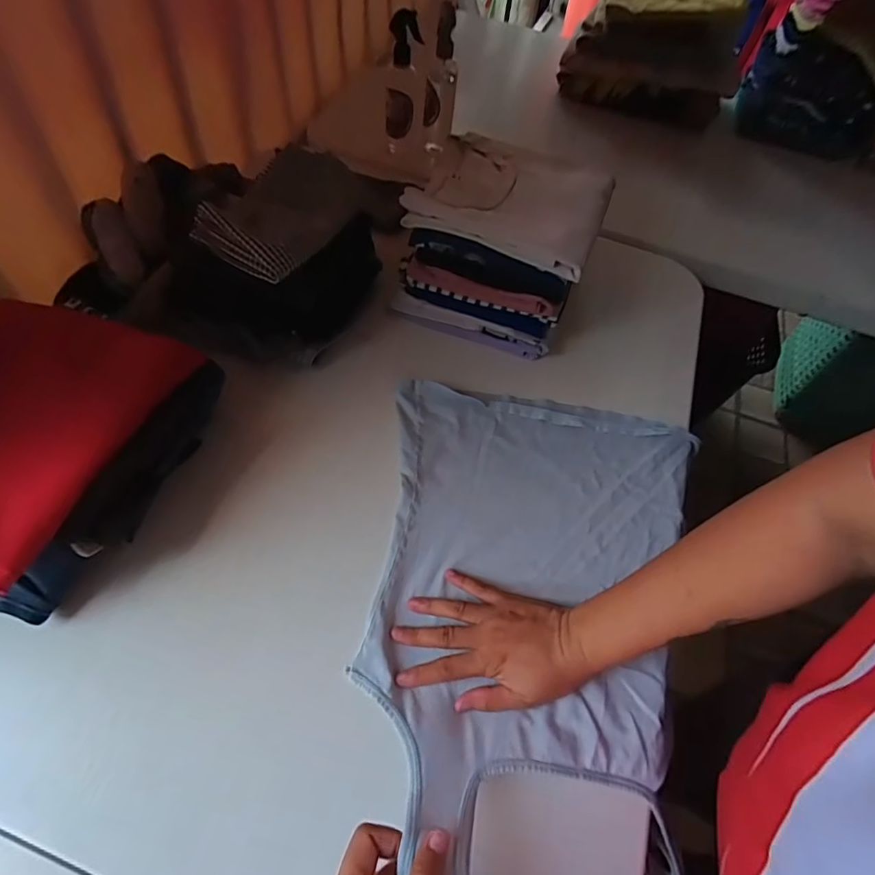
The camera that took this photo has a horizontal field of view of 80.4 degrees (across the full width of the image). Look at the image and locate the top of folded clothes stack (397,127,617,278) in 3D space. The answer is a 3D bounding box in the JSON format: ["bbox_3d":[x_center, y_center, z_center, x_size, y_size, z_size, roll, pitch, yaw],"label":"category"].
[{"bbox_3d":[0.088,-0.291,0.625,0.220,0.032,0.208,19,56,8],"label":"top of folded clothes stack"}]

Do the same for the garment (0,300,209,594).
[{"bbox_3d":[-0.349,-0.029,0.442,0.195,0.039,0.234,25,57,12],"label":"garment"}]

